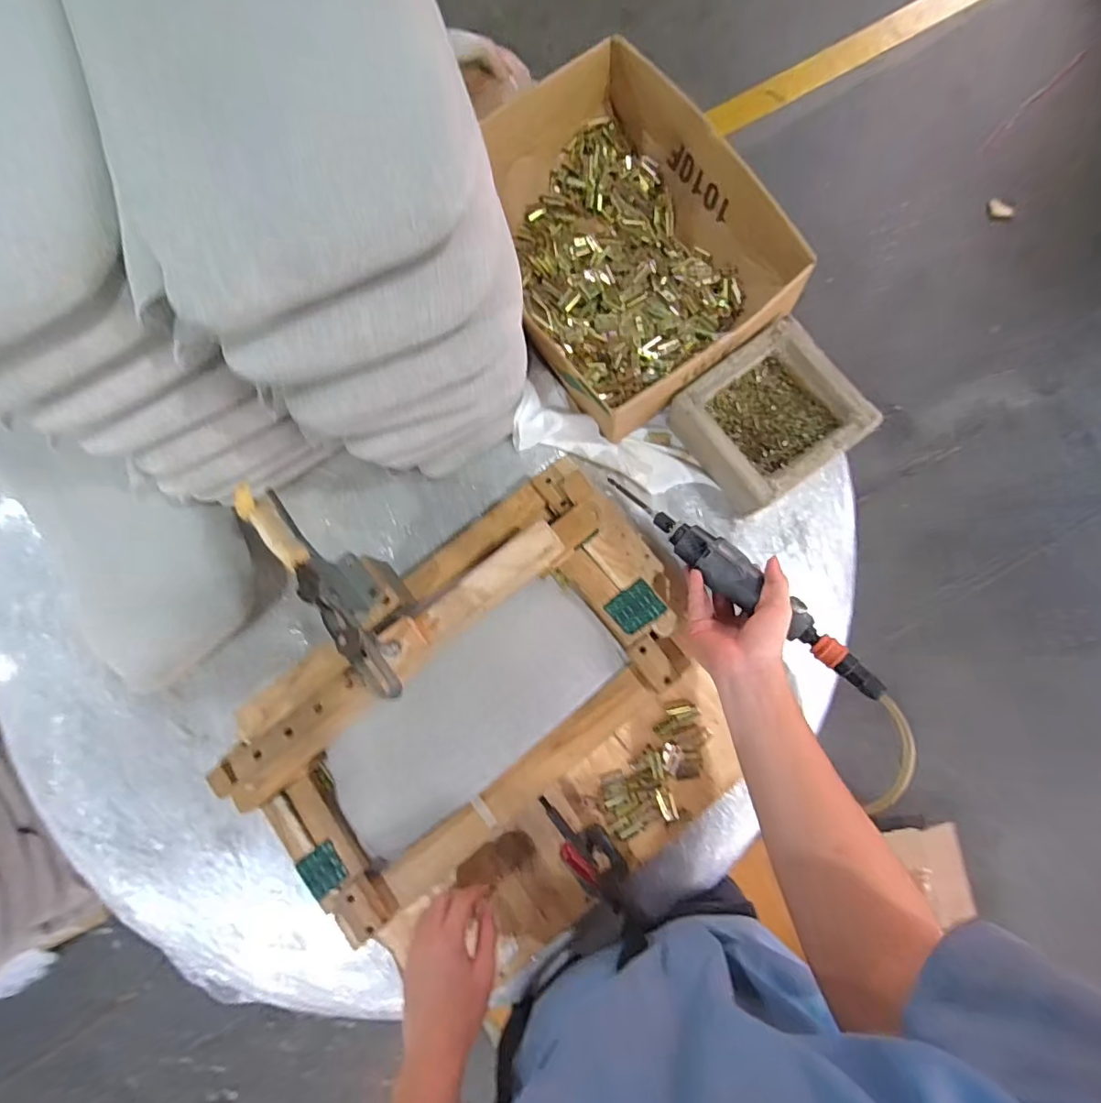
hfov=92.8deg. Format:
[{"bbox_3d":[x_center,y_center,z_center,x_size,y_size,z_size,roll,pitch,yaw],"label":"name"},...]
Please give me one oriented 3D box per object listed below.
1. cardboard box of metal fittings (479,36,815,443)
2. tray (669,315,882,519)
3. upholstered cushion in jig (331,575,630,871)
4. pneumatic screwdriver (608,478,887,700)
[{"bbox_3d":[0.083,-0.370,0.646,0.301,0.106,0.401,-34,81,0],"label":"cardboard box of metal fittings"},{"bbox_3d":[0.250,-0.151,0.606,0.163,0.065,0.154,-36,81,0],"label":"tray"},{"bbox_3d":[-0.091,0.180,0.578,0.345,0.035,0.138,-39,81,-1],"label":"upholstered cushion in jig"},{"bbox_3d":[0.202,0.024,0.584,0.356,0.034,0.050,42,88,22],"label":"pneumatic screwdriver"}]

